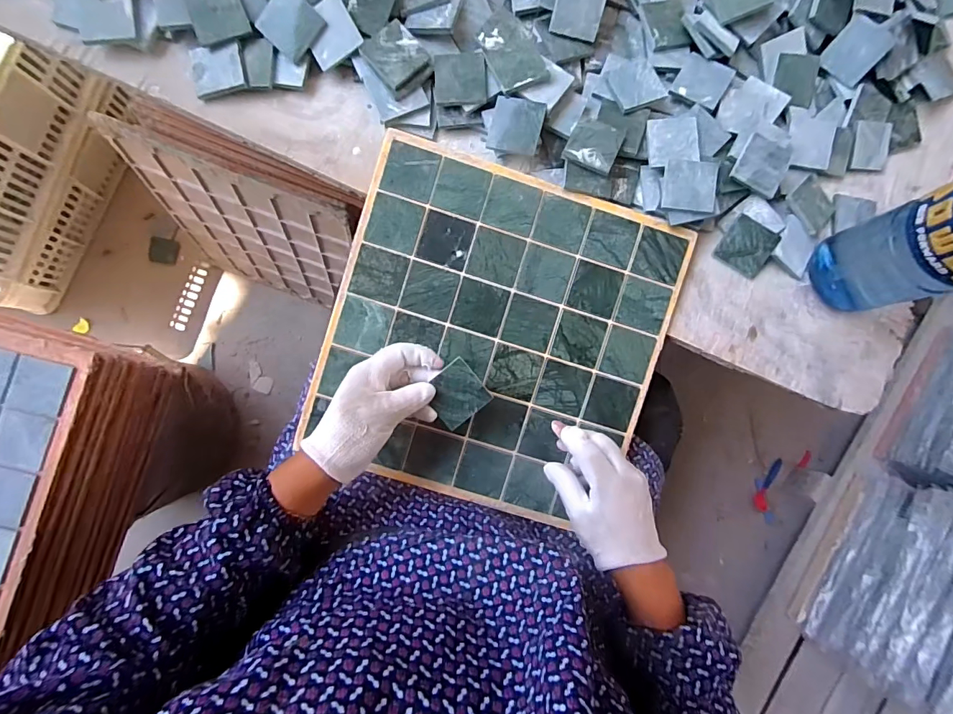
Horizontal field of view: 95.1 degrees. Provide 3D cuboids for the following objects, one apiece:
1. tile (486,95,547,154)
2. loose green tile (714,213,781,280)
[{"bbox_3d":[0.039,-0.227,0.429,0.051,0.004,0.048,19,106,17],"label":"tile"},{"bbox_3d":[0.281,-0.114,0.453,0.048,0.004,0.050,31,104,1],"label":"loose green tile"}]

